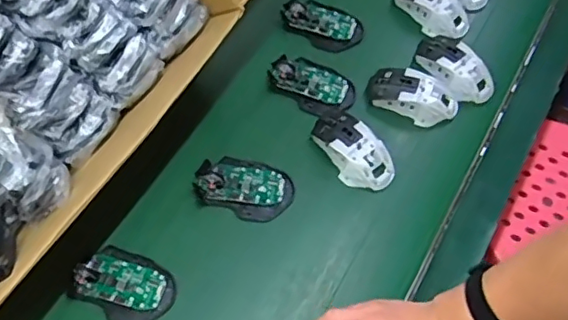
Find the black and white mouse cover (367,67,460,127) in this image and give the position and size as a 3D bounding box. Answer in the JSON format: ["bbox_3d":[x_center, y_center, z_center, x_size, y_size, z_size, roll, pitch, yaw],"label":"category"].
[{"bbox_3d":[0.168,-0.086,0.733,0.115,0.029,0.056,24,66,10],"label":"black and white mouse cover"}]

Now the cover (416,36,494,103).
[{"bbox_3d":[0.226,-0.124,0.751,0.064,0.030,0.113,-39,71,-18],"label":"cover"}]

